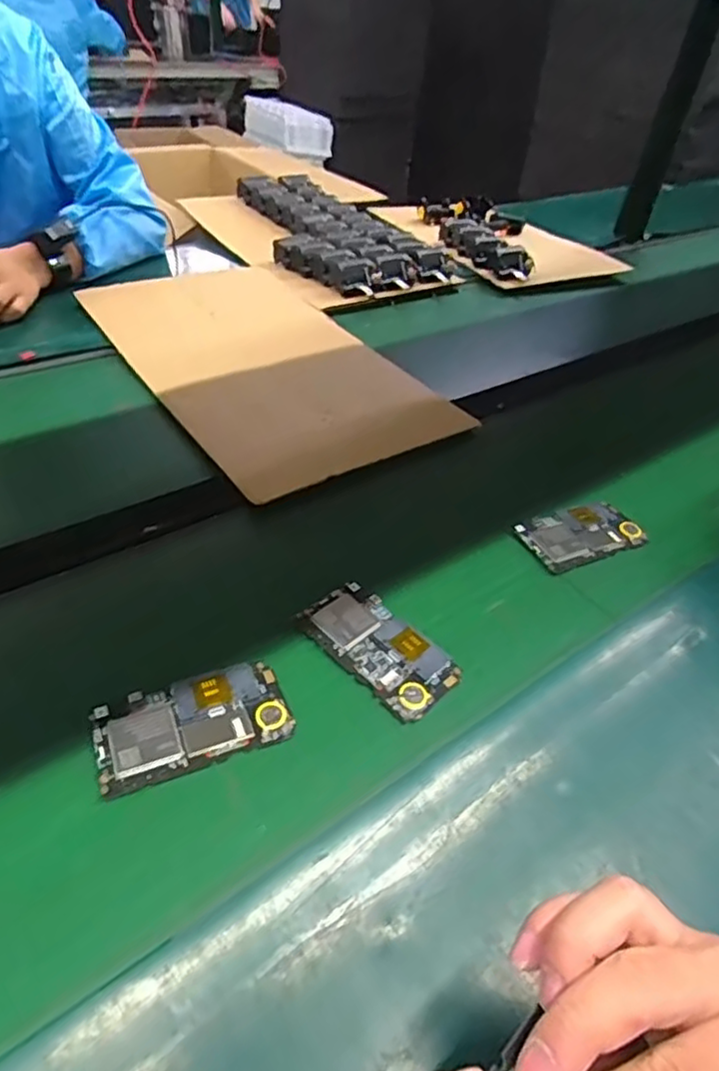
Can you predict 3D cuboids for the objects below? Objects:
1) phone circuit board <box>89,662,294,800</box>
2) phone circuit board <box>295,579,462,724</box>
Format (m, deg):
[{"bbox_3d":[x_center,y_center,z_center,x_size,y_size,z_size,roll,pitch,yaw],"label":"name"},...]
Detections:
[{"bbox_3d":[-0.112,0.124,0.429,0.124,0.008,0.063,-13,45,-21],"label":"phone circuit board"},{"bbox_3d":[0.015,0.084,0.493,0.065,0.011,0.123,-31,54,-35],"label":"phone circuit board"}]

